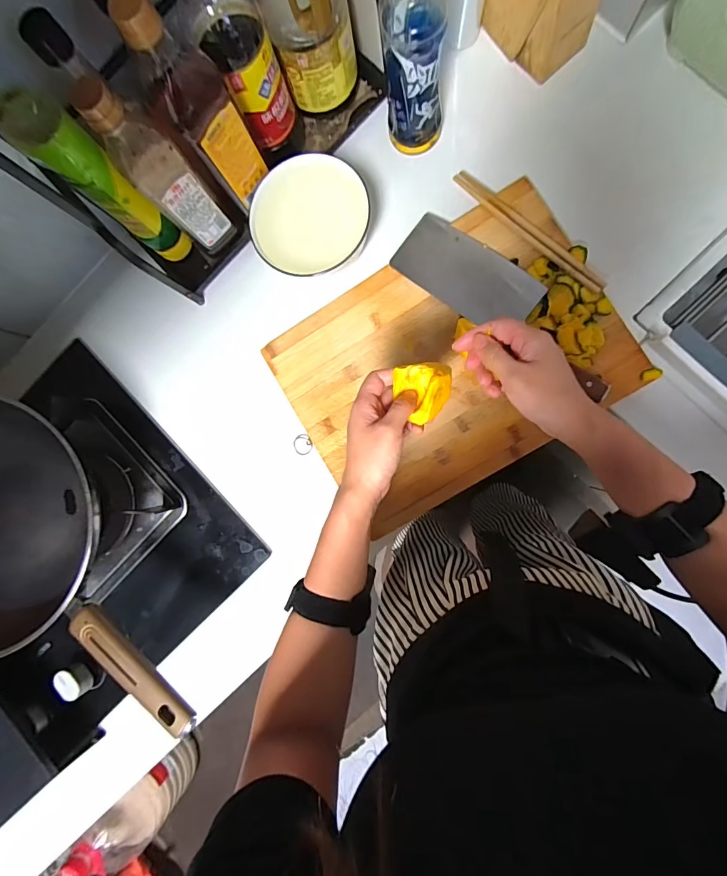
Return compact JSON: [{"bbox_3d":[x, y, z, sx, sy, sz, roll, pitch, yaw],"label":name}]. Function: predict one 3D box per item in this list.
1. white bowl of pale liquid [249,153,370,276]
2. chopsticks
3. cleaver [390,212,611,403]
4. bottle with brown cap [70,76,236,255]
[{"bbox_3d":[-0.067,-0.286,0.530,0.141,0.059,0.128,-7,88,7],"label":"white bowl of pale liquid"},{"bbox_3d":[0.207,-0.262,0.515,0.231,0.006,0.022,44,94,6],"label":"chopsticks"},{"bbox_3d":[0.179,-0.170,0.509,0.303,0.033,0.085,39,94,7],"label":"cleaver"},{"bbox_3d":[-0.221,-0.286,0.448,0.055,0.226,0.054,42,94,6],"label":"bottle with brown cap"}]

